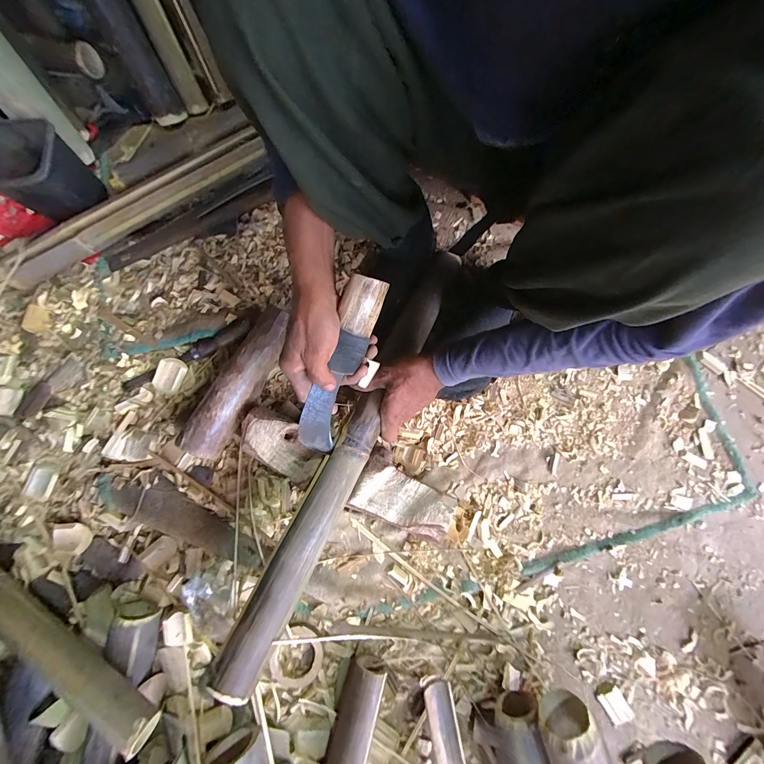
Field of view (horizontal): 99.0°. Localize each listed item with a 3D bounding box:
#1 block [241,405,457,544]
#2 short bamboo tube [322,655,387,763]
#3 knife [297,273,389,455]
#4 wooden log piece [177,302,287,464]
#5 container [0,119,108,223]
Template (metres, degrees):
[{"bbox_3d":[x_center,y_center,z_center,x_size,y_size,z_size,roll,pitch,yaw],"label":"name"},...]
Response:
[{"bbox_3d":[-0.053,0.131,0.482,0.326,0.059,0.085,25,80,6],"label":"block"},{"bbox_3d":[-0.045,0.477,0.420,0.050,0.052,0.205,15,79,4],"label":"short bamboo tube"},{"bbox_3d":[-0.054,-0.010,0.389,0.042,0.034,0.232,26,114,6],"label":"knife"},{"bbox_3d":[-0.221,-0.003,0.514,0.062,0.061,0.242,23,80,5],"label":"wooden log piece"},{"bbox_3d":[-0.569,-0.349,0.557,0.117,0.109,0.134,19,79,4],"label":"container"}]

